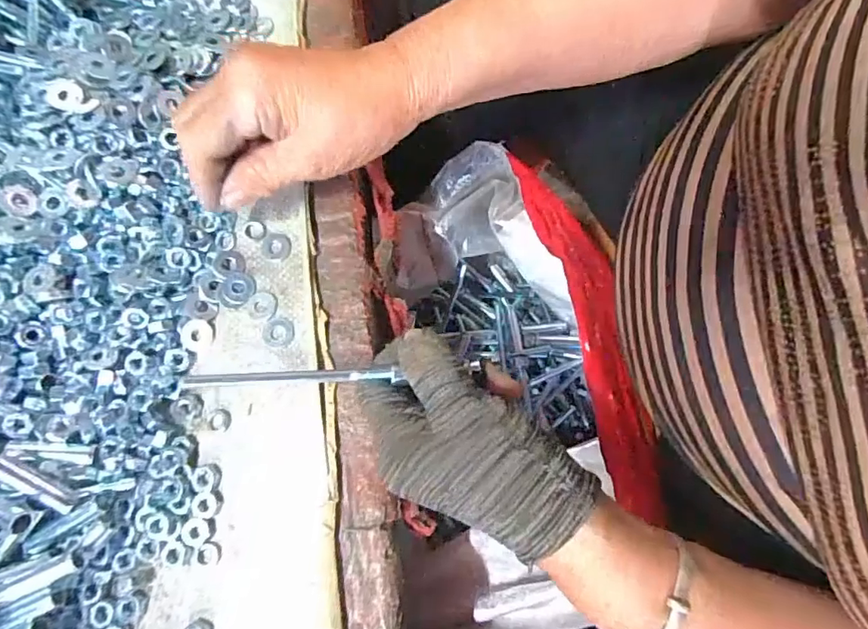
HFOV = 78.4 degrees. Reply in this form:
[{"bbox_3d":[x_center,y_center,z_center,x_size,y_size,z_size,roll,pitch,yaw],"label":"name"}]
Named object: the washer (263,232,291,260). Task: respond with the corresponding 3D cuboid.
[{"bbox_3d":[-0.099,-0.043,0.331,0.018,0.004,0.017,-1,74,5],"label":"washer"}]

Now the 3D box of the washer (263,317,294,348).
[{"bbox_3d":[-0.093,0.010,0.316,0.019,0.004,0.018,-1,74,5],"label":"washer"}]

